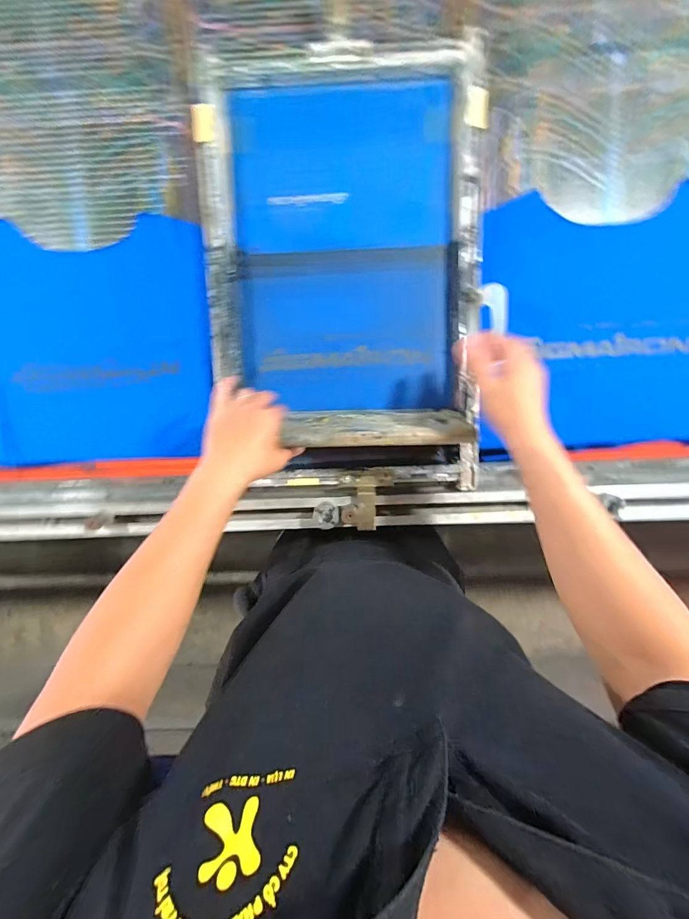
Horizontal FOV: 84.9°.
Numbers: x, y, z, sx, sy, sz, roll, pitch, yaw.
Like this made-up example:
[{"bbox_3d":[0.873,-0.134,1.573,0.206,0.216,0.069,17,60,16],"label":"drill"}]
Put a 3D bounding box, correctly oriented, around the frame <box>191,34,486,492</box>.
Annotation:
[{"bbox_3d":[-0.001,-0.253,0.559,0.392,0.049,0.589,-3,98,-2],"label":"frame"}]

